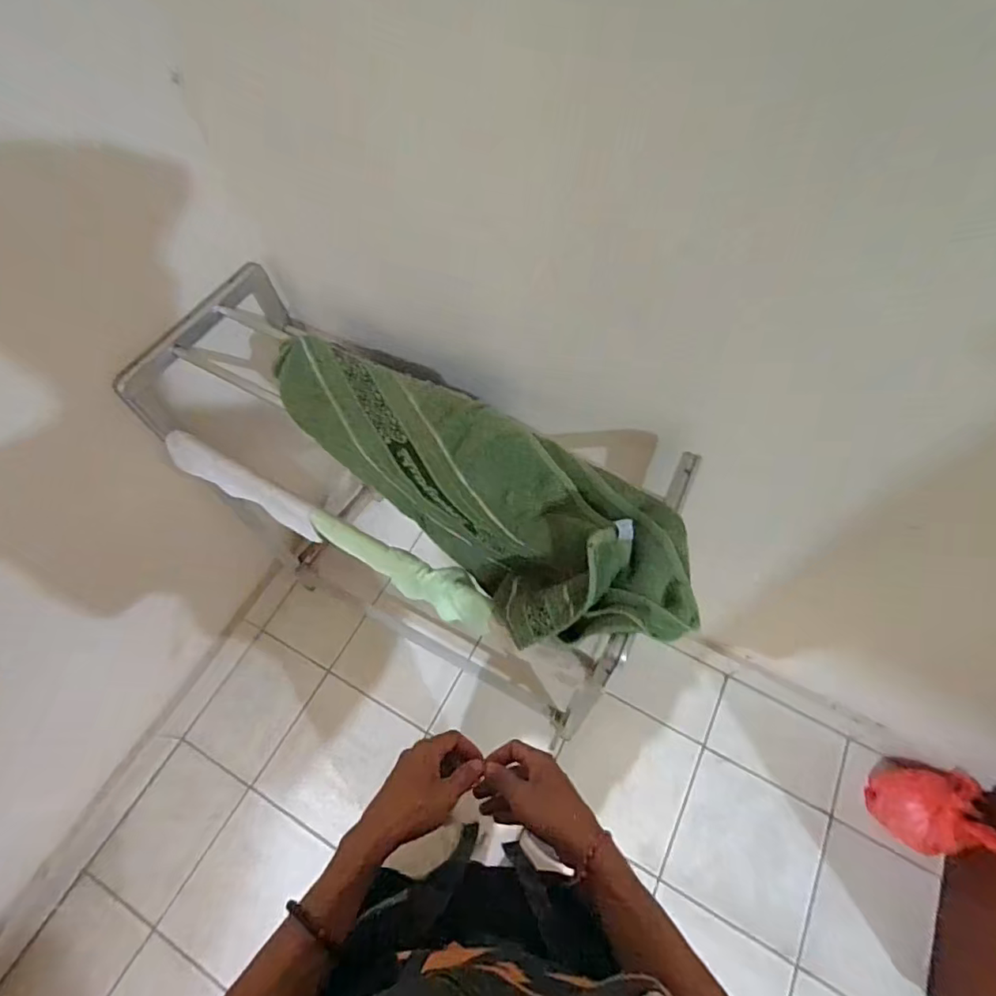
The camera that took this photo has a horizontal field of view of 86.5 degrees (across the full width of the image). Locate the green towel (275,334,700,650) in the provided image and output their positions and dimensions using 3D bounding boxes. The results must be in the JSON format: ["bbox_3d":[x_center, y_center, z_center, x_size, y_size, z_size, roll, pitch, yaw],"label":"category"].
[{"bbox_3d":[-0.038,-0.023,0.734,0.651,0.159,0.204,38,65,19],"label":"green towel"}]

